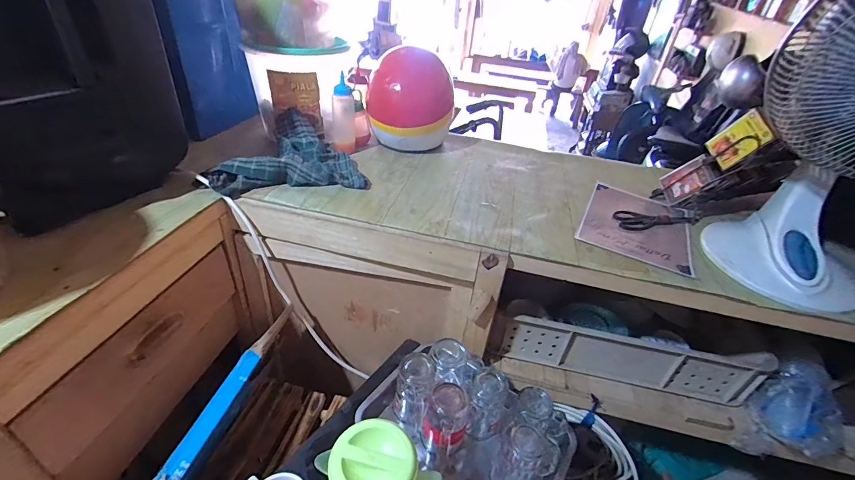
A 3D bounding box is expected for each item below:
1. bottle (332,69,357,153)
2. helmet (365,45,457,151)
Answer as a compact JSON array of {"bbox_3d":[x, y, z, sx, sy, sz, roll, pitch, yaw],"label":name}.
[{"bbox_3d":[-0.211,-0.304,0.964,0.055,0.195,0.048,-2,37,-12],"label":"bottle"},{"bbox_3d":[-0.048,-0.351,0.992,0.207,0.234,0.217,0,37,-10],"label":"helmet"}]

